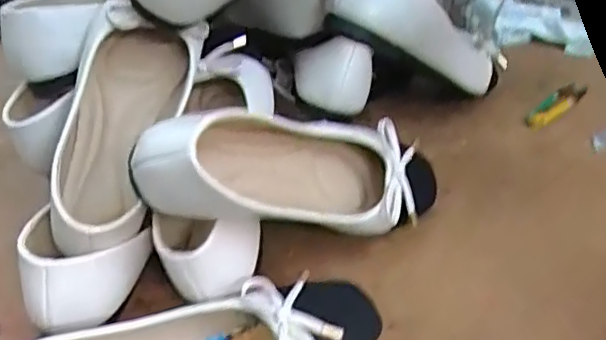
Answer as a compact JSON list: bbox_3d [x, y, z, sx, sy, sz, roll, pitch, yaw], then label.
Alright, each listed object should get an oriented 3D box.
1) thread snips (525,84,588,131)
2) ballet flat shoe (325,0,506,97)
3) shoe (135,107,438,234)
[{"bbox_3d":[0.257,-0.067,0.642,0.092,0.008,0.025,-32,45,-32],"label":"thread snips"},{"bbox_3d":[0.106,-0.122,0.573,0.221,0.068,0.075,20,17,-44],"label":"ballet flat shoe"},{"bbox_3d":[0.004,0.003,0.449,0.250,0.078,0.068,5,27,-38],"label":"shoe"}]

